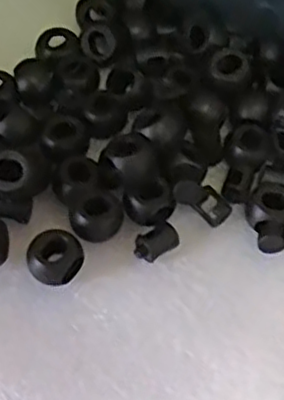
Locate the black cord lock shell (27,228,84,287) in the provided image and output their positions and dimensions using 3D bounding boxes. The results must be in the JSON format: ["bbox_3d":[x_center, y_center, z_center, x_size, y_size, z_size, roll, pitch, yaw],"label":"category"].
[{"bbox_3d":[-0.028,0.018,0.227,0.015,0.011,0.016,2,59,-3],"label":"black cord lock shell"}]

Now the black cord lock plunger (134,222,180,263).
[{"bbox_3d":[0.005,0.015,0.236,0.015,0.008,0.009,-30,66,-20],"label":"black cord lock plunger"}]

